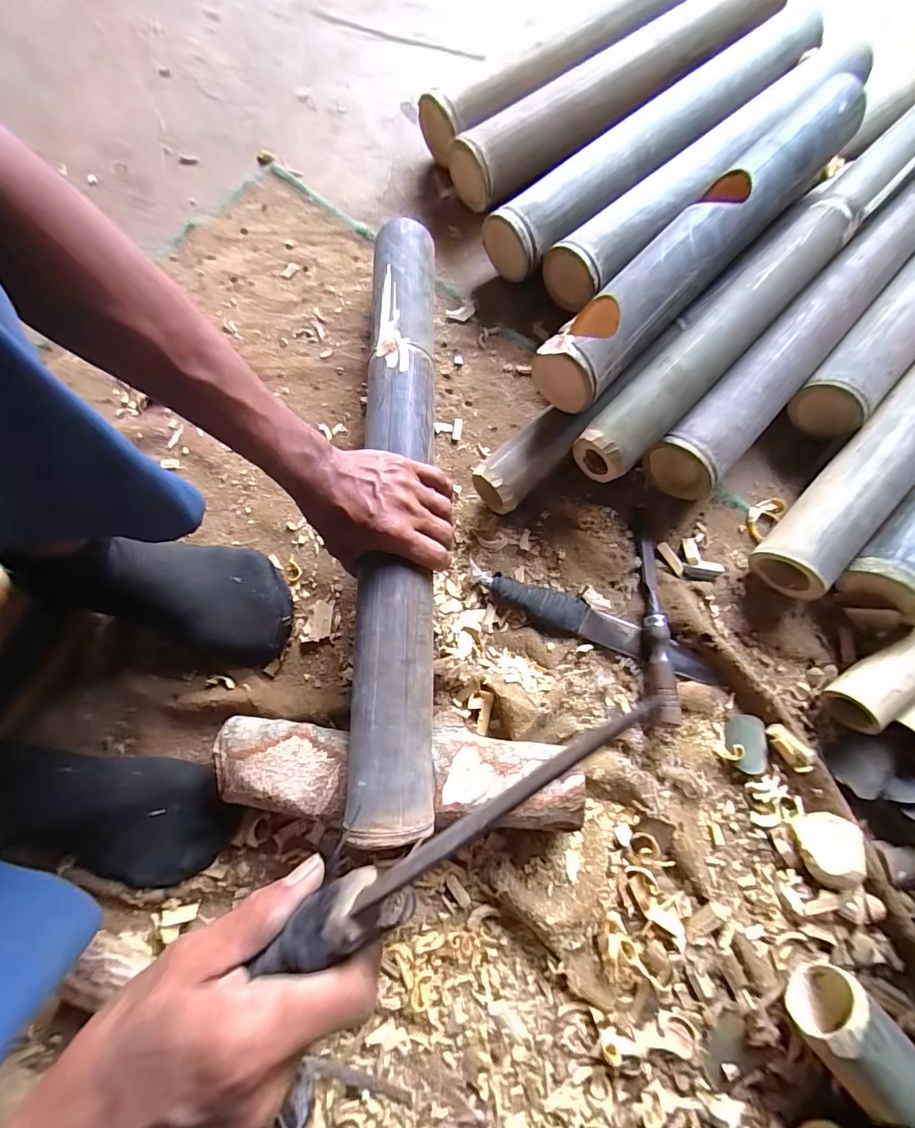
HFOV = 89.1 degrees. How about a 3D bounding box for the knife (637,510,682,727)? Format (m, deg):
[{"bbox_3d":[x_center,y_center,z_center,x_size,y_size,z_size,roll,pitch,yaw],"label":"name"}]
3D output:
[{"bbox_3d":[0.208,0.049,0.485,0.022,0.035,0.224,4,76,-1],"label":"knife"}]

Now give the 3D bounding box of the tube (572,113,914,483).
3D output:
[{"bbox_3d":[0.350,-0.323,0.517,0.069,0.081,0.611,44,79,8],"label":"tube"}]

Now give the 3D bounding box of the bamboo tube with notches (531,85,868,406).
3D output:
[{"bbox_3d":[0.262,-0.349,0.490,0.083,0.061,0.491,43,79,8],"label":"bamboo tube with notches"}]

